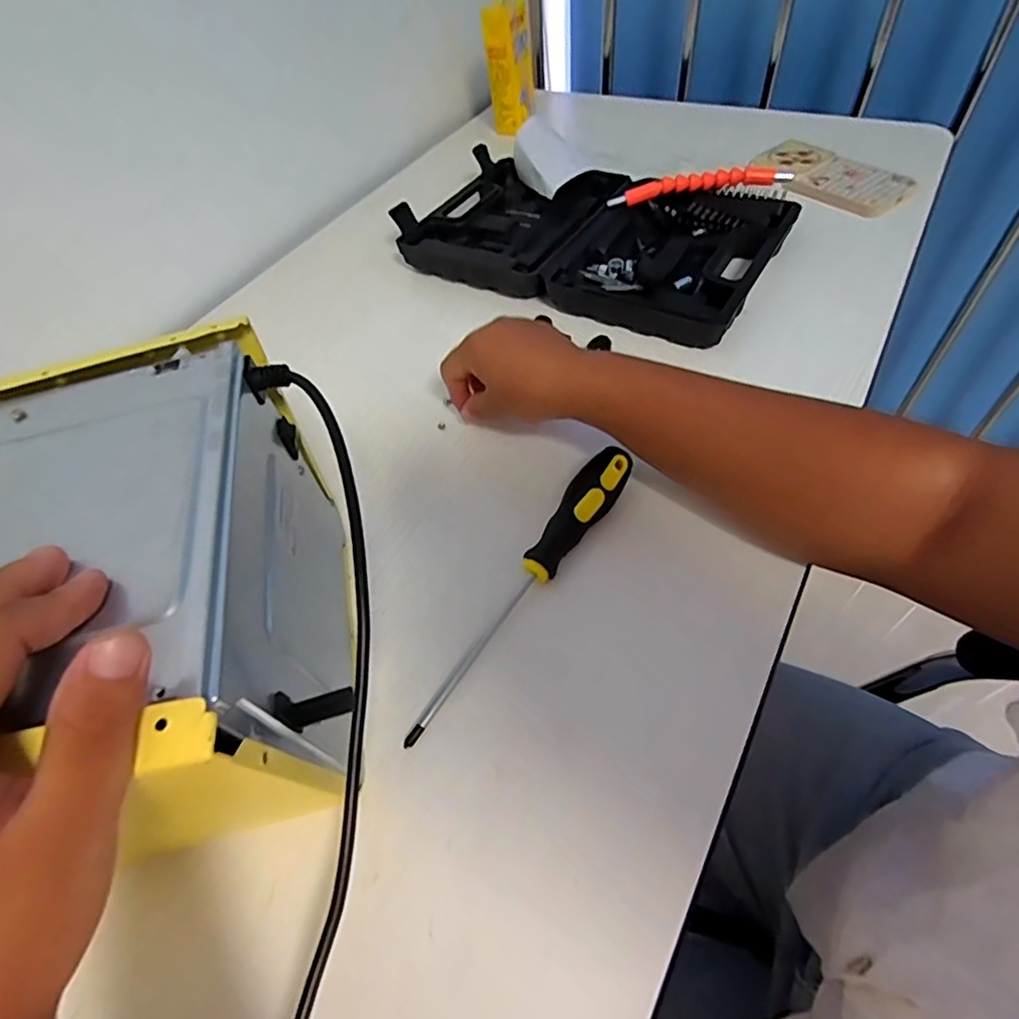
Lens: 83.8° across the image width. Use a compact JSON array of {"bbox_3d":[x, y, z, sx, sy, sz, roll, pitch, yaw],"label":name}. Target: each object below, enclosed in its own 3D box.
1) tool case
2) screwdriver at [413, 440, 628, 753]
[{"bbox_3d":[0.073,-0.272,0.555,0.345,0.044,0.205,25,59,23],"label":"tool case"},{"bbox_3d":[0.013,0.044,0.339,0.028,0.027,0.214,26,60,24],"label":"screwdriver"}]

